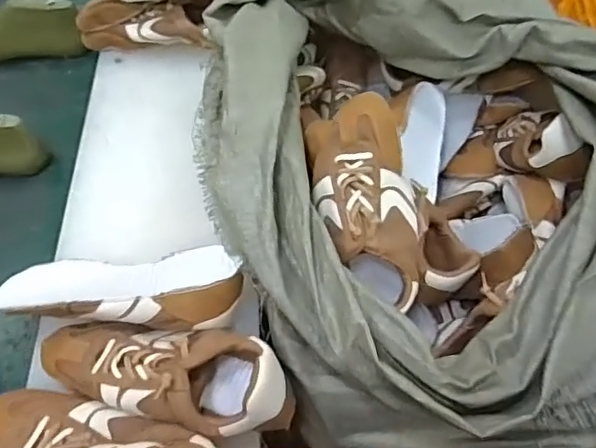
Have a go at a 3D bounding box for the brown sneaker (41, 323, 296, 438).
[{"bbox_3d":[-0.136,0.143,0.555,0.255,0.074,0.101,12,58,5],"label":"brown sneaker"}]

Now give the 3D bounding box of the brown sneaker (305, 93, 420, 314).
[{"bbox_3d":[0.071,-0.019,0.626,0.094,0.086,0.216,-15,91,-11],"label":"brown sneaker"}]

